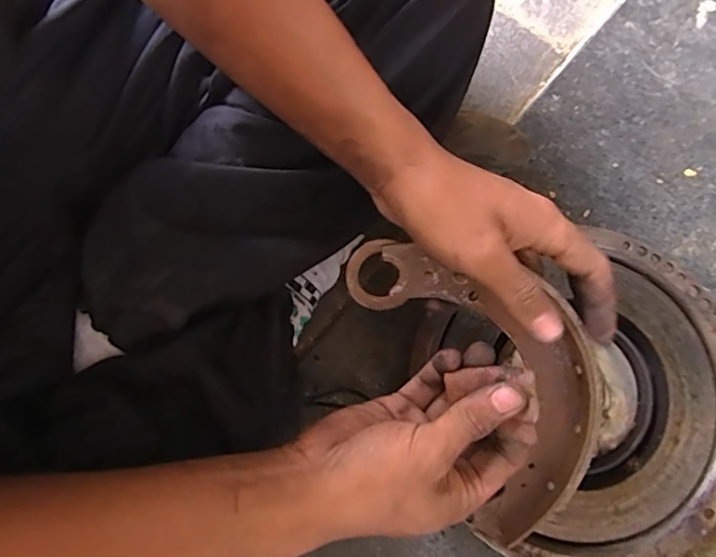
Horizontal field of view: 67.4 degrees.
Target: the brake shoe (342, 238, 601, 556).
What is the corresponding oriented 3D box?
[{"bbox_3d":[0.090,0.059,0.350,0.115,0.042,0.231,-36,104,10],"label":"brake shoe"}]

